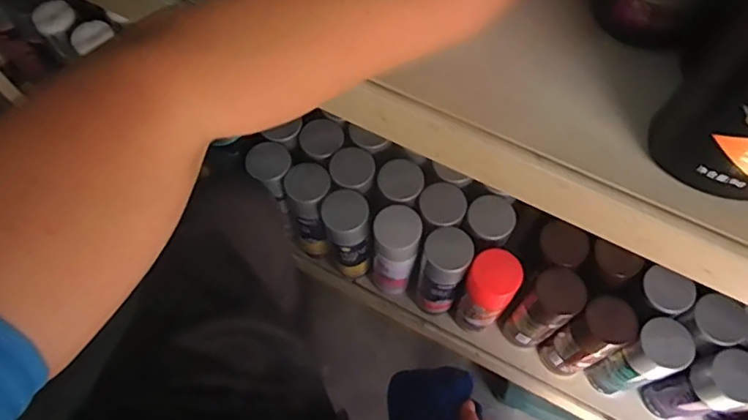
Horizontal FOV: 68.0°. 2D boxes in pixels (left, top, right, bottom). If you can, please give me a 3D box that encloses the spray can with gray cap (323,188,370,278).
[{"bbox_3d":[-0.036,0.039,0.802,0.055,0.185,0.058,-1,66,1],"label":"spray can with gray cap"}]

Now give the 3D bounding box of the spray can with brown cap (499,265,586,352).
[{"bbox_3d":[0.223,0.139,0.745,0.059,0.200,0.054,-1,66,1],"label":"spray can with brown cap"}]

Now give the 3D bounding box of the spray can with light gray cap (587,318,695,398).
[{"bbox_3d":[0.344,0.197,0.727,0.068,0.184,0.063,-1,66,1],"label":"spray can with light gray cap"}]

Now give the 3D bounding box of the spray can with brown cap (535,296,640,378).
[{"bbox_3d":[0.278,0.172,0.733,0.063,0.191,0.063,-38,70,-15],"label":"spray can with brown cap"}]

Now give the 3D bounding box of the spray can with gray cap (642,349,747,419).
[{"bbox_3d":[0.409,0.225,0.700,0.056,0.183,0.061,-1,66,1],"label":"spray can with gray cap"}]

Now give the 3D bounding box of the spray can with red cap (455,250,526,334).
[{"bbox_3d":[0.152,0.120,0.763,0.059,0.204,0.058,-1,66,1],"label":"spray can with red cap"}]

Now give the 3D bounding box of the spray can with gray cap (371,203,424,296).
[{"bbox_3d":[0.031,0.063,0.798,0.064,0.199,0.063,-1,66,1],"label":"spray can with gray cap"}]

